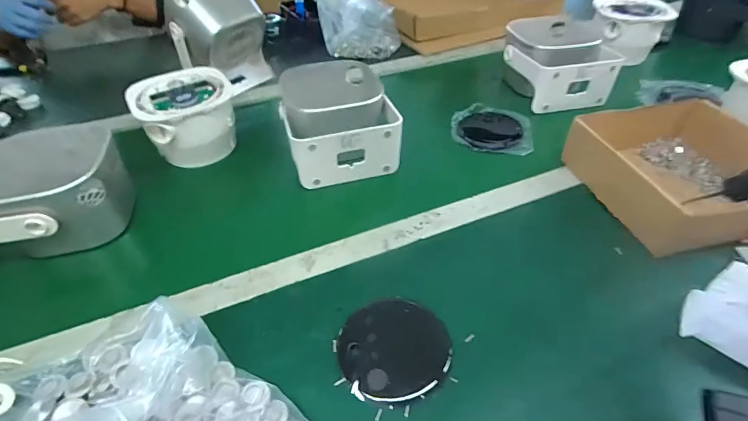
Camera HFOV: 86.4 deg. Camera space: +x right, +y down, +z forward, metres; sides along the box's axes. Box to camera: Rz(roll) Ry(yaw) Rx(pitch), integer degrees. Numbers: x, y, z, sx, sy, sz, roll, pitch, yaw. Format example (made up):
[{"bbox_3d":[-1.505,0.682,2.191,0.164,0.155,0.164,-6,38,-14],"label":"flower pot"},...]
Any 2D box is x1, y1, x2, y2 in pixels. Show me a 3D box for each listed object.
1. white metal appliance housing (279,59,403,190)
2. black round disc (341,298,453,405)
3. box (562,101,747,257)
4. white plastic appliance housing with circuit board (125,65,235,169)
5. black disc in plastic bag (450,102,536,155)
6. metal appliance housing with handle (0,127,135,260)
[{"bbox_3d":[-0.056,-0.144,0.600,0.151,0.100,0.182,-12,45,-11],"label":"white metal appliance housing"},{"bbox_3d":[0.017,0.127,0.375,0.098,0.008,0.098,-1,43,1],"label":"black round disc"},{"bbox_3d":[0.382,-0.058,0.505,0.189,0.066,0.210,-10,44,-8],"label":"box"},{"bbox_3d":[-0.285,-0.142,0.618,0.143,0.101,0.129,-25,49,-23],"label":"white plastic appliance housing with circuit board"},{"bbox_3d":[0.194,-0.137,0.658,0.123,0.011,0.132,7,44,9],"label":"black disc in plastic bag"},{"bbox_3d":[-0.408,-0.014,0.494,0.191,0.114,0.150,-9,44,-8],"label":"metal appliance housing with handle"}]

